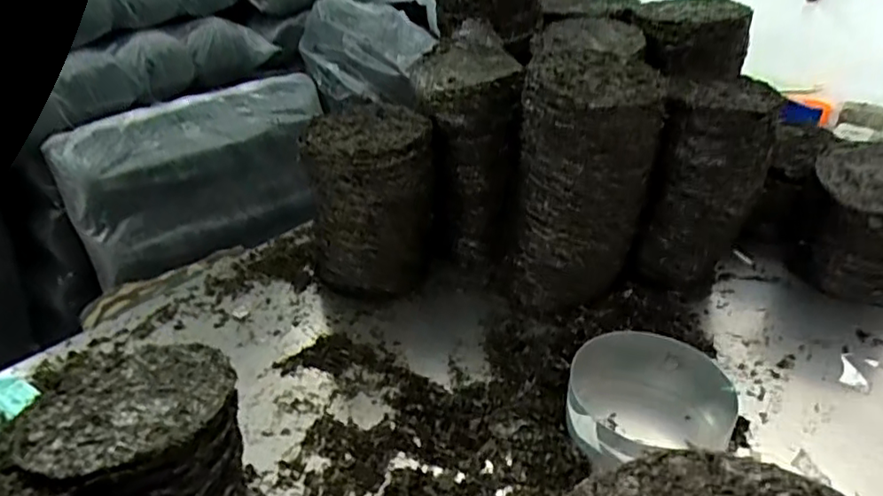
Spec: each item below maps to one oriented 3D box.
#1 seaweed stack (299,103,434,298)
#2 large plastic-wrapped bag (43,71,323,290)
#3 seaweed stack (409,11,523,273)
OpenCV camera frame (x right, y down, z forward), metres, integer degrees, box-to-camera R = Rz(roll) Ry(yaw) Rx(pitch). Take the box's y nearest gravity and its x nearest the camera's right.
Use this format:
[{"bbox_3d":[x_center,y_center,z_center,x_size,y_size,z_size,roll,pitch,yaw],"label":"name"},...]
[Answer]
[{"bbox_3d":[-0.114,-0.065,1.006,0.197,0.299,0.180,-16,36,-26],"label":"seaweed stack"},{"bbox_3d":[-0.615,-0.200,1.640,0.231,0.360,0.709,28,40,36],"label":"large plastic-wrapped bag"},{"bbox_3d":[0.046,-0.164,1.077,0.170,0.396,0.210,4,32,5],"label":"seaweed stack"}]

